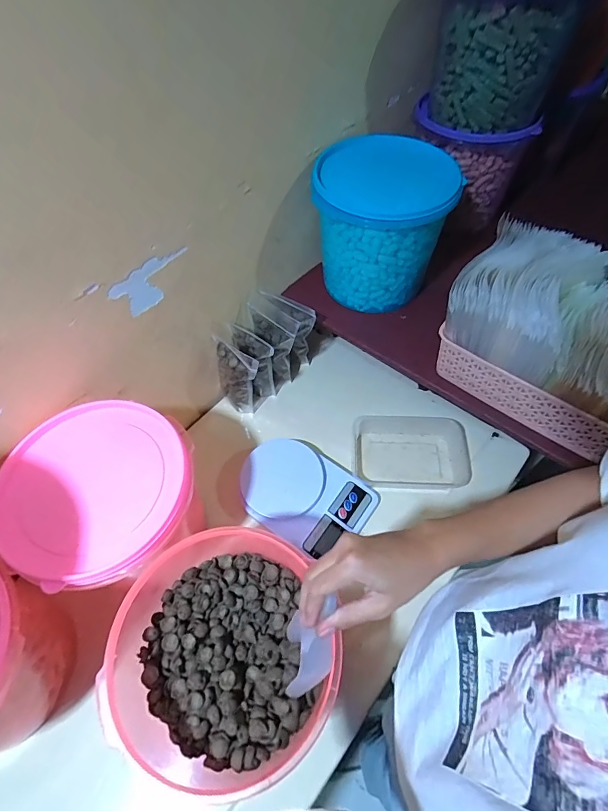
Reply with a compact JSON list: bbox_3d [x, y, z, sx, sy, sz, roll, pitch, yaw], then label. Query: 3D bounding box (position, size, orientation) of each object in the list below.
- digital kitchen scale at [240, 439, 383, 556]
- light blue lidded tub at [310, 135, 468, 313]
[{"bbox_3d":[-0.001,0.132,0.613,0.189,0.042,0.139,30,63,20],"label":"digital kitchen scale"},{"bbox_3d":[0.117,-0.271,0.644,0.193,0.194,0.179,-1,57,2],"label":"light blue lidded tub"}]

